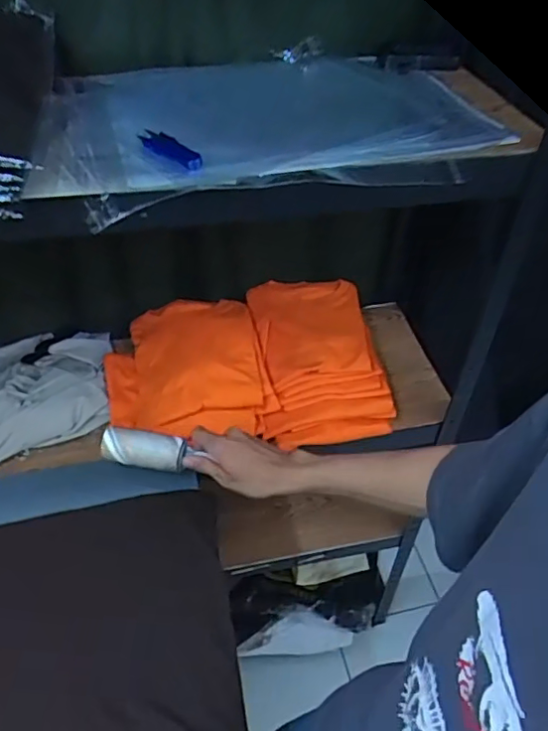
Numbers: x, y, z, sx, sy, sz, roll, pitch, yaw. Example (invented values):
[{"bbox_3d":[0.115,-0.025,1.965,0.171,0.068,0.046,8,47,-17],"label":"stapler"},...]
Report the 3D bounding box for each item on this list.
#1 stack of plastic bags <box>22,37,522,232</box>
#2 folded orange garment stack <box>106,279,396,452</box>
[{"bbox_3d":[-0.014,-0.276,0.649,0.472,0.045,0.339,-11,46,-14],"label":"stack of plastic bags"},{"bbox_3d":[-0.051,-0.005,0.943,0.439,0.095,0.301,-6,45,-9],"label":"folded orange garment stack"}]

